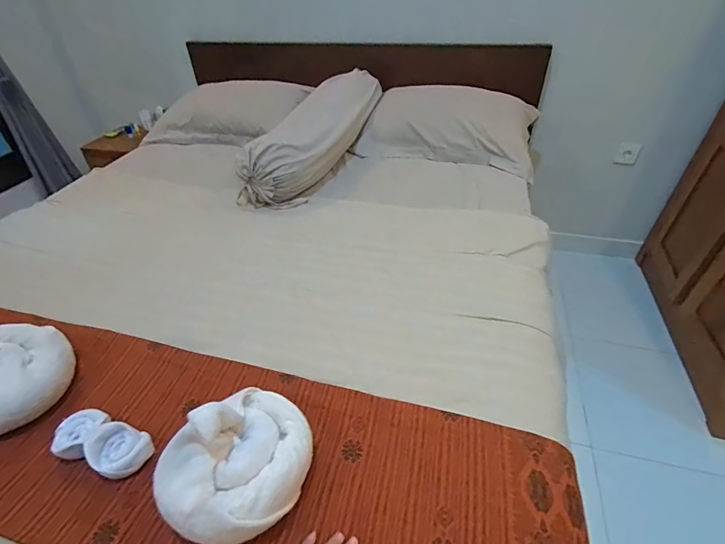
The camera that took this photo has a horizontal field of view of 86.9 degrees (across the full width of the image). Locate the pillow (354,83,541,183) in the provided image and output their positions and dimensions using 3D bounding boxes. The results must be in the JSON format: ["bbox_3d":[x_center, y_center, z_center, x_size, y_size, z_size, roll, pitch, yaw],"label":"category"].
[{"bbox_3d":[0.351,-0.608,1.498,0.641,0.207,0.503,12,42,17],"label":"pillow"}]

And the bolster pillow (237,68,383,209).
[{"bbox_3d":[-0.167,-0.504,1.385,0.254,0.191,0.762,10,42,15],"label":"bolster pillow"}]

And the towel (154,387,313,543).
[{"bbox_3d":[-0.171,0.246,0.522,0.181,0.131,0.200,19,45,24],"label":"towel"}]

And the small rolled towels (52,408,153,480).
[{"bbox_3d":[-0.400,0.260,0.583,0.157,0.052,0.078,14,43,19],"label":"small rolled towels"}]

